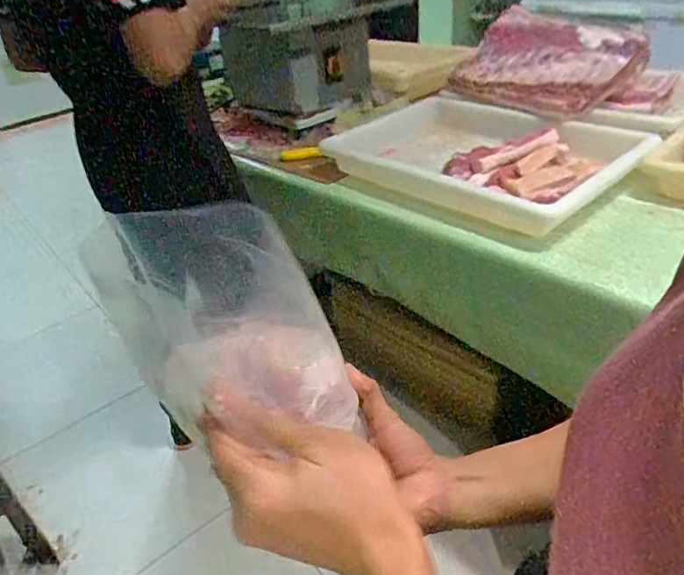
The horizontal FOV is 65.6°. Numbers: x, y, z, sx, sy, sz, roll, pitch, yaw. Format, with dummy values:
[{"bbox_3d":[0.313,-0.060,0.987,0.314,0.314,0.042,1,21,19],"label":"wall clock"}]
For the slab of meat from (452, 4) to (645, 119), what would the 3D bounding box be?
[{"bbox_3d":[0.507,-0.585,1.371,0.367,0.053,0.478,-36,48,-11],"label":"slab of meat"}]

